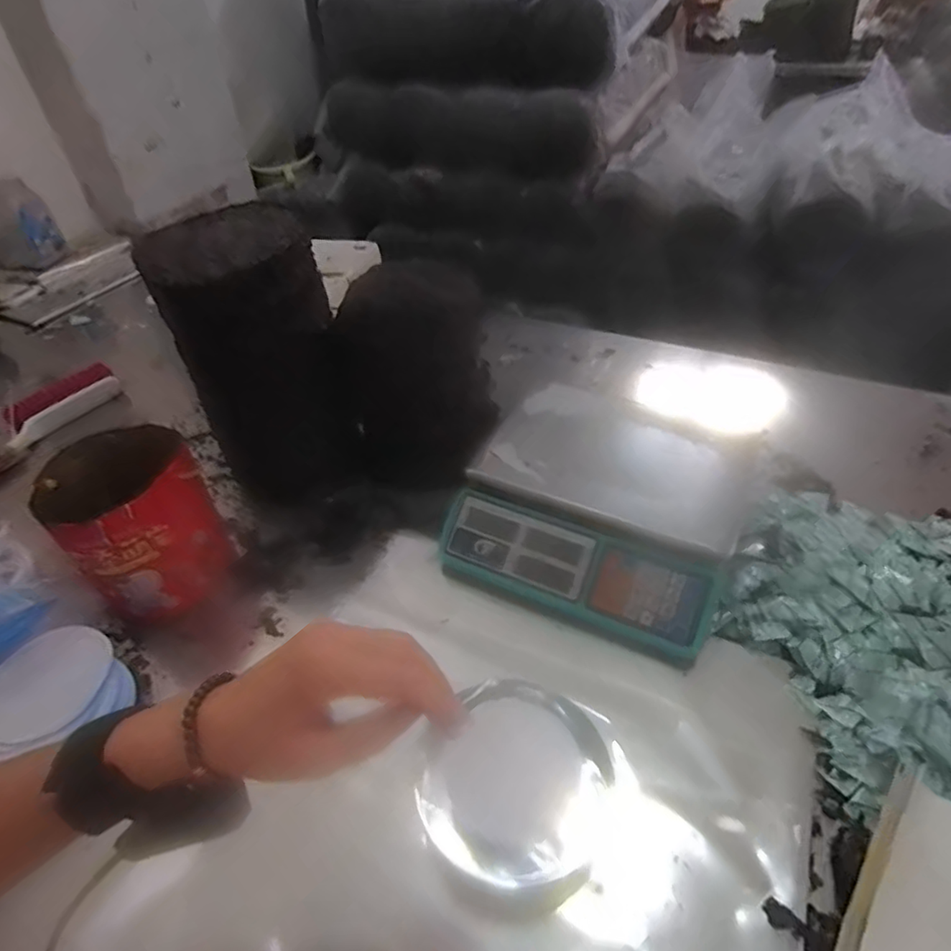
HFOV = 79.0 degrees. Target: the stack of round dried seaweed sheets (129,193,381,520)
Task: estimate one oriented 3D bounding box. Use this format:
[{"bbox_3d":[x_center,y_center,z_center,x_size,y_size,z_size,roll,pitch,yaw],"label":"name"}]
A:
[{"bbox_3d":[-0.289,-0.158,0.803,0.194,0.340,0.189,-25,47,-19],"label":"stack of round dried seaweed sheets"}]

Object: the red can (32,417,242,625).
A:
[{"bbox_3d":[-0.399,0.061,0.705,0.150,0.188,0.149,-3,44,3],"label":"red can"}]

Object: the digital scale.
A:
[{"bbox_3d":[0.160,0.037,0.733,0.323,0.104,0.304,18,49,23],"label":"digital scale"}]

